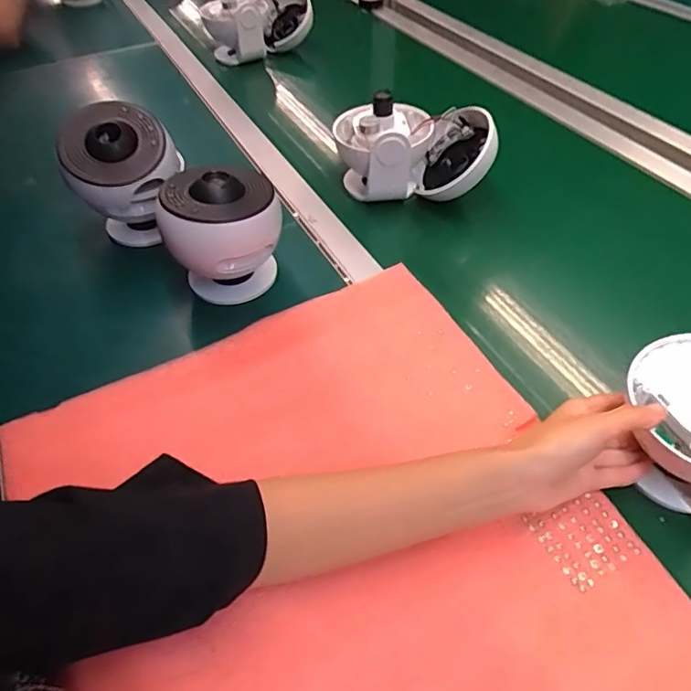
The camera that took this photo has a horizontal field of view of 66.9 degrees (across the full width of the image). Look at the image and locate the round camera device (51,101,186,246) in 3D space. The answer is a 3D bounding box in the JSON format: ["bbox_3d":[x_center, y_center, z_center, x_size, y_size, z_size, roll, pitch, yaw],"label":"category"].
[{"bbox_3d":[-0.236,-0.178,0.587,0.106,0.150,0.105,-9,50,-8],"label":"round camera device"}]

